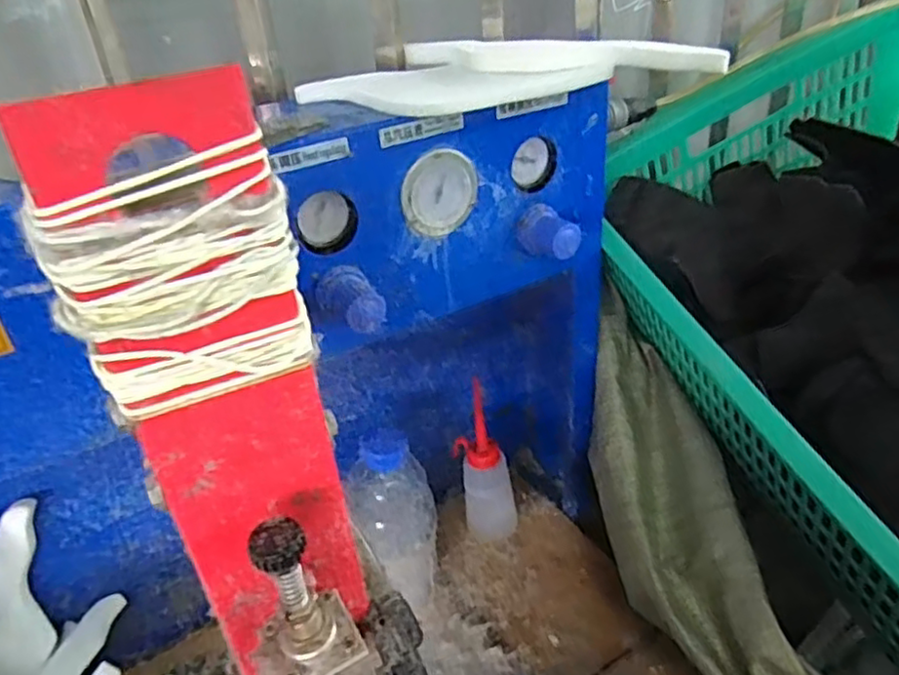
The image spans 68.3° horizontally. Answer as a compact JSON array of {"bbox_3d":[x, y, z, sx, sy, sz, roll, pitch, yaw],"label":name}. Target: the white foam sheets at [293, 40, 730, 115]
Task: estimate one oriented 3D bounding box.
[{"bbox_3d":[0.037,-0.187,0.464,0.273,0.029,0.092,-8,33,-7],"label":"white foam sheets"}]

